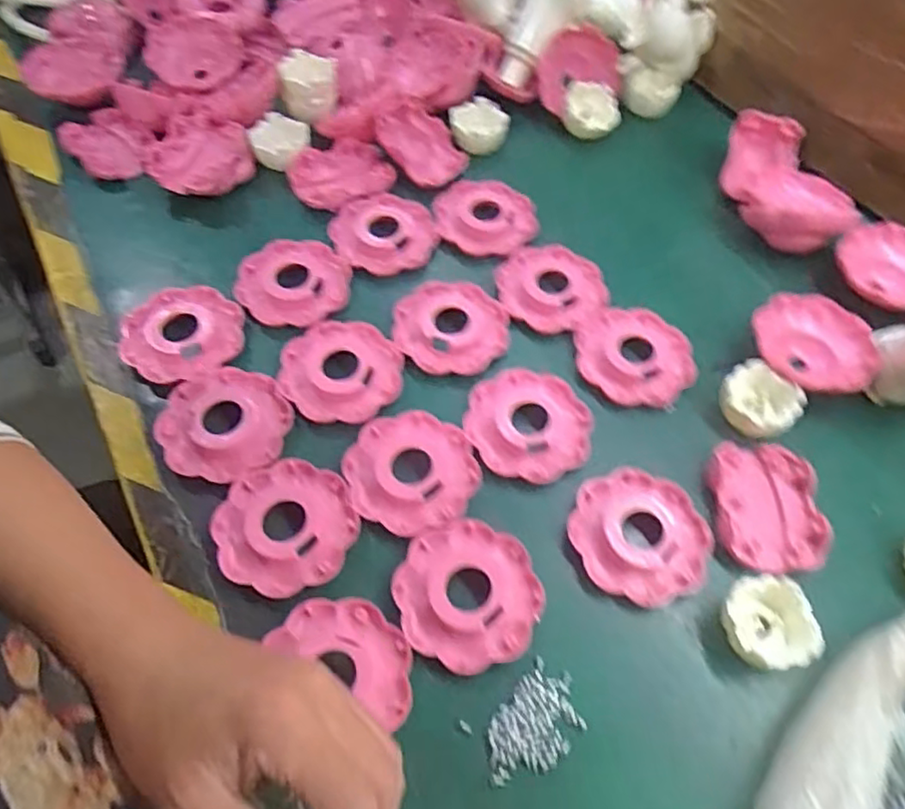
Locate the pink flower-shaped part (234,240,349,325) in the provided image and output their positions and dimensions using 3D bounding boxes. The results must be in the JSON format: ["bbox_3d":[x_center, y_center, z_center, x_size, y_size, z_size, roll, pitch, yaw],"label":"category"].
[{"bbox_3d":[-0.127,-0.099,0.525,0.084,0.013,0.083,2,57,-2],"label":"pink flower-shaped part"}]

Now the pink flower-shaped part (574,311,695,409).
[{"bbox_3d":[0.140,-0.040,0.508,0.087,0.013,0.086,0,57,-4],"label":"pink flower-shaped part"}]

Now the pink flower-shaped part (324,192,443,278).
[{"bbox_3d":[-0.060,-0.149,0.559,0.084,0.010,0.083,2,57,-2],"label":"pink flower-shaped part"}]

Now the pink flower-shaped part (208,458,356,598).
[{"bbox_3d":[-0.105,0.076,0.415,0.085,0.014,0.084,-20,60,-16],"label":"pink flower-shaped part"}]

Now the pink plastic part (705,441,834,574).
[{"bbox_3d":[0.207,0.064,0.432,0.067,0.017,0.087,2,57,-2],"label":"pink plastic part"}]

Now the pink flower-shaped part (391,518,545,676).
[{"bbox_3d":[0.010,0.114,0.401,0.085,0.012,0.086,2,57,-2],"label":"pink flower-shaped part"}]

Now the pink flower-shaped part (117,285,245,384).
[{"bbox_3d":[-0.203,-0.056,0.487,0.086,0.014,0.085,-6,57,-8],"label":"pink flower-shaped part"}]

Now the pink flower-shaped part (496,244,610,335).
[{"bbox_3d":[0.082,-0.096,0.533,0.088,0.015,0.079,4,57,-1],"label":"pink flower-shaped part"}]

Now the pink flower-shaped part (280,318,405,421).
[{"bbox_3d":[-0.082,-0.029,0.484,0.086,0.012,0.086,7,57,1],"label":"pink flower-shaped part"}]

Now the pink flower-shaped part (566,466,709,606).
[{"bbox_3d":[0.122,0.083,0.425,0.087,0.010,0.085,2,57,-2],"label":"pink flower-shaped part"}]

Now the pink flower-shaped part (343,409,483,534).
[{"bbox_3d":[-0.027,0.043,0.439,0.085,0.007,0.084,2,57,-2],"label":"pink flower-shaped part"}]

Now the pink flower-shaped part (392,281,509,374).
[{"bbox_3d":[-0.001,-0.062,0.511,0.086,0.009,0.084,2,57,-2],"label":"pink flower-shaped part"}]

